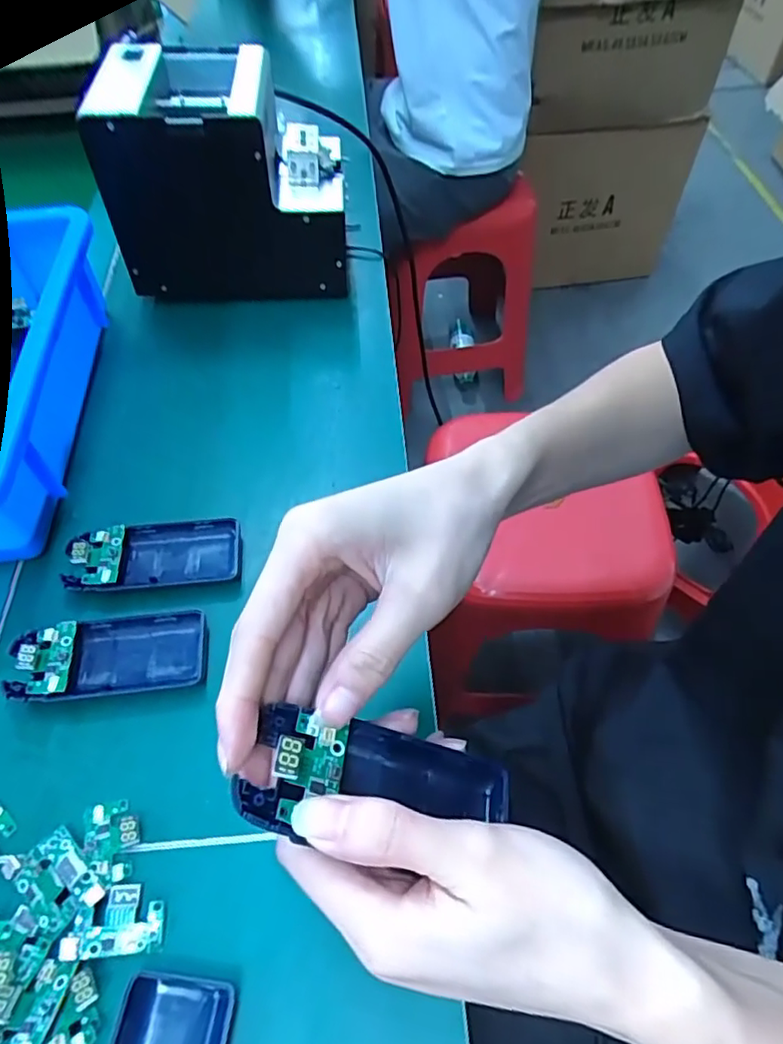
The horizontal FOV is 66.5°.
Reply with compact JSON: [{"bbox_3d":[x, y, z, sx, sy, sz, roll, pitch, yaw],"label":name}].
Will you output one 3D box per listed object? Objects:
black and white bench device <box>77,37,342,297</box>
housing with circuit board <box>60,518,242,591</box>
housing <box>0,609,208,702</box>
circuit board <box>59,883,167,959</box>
[{"bbox_3d":[-0.127,-0.273,0.496,0.172,0.152,0.121,-2,56,0],"label":"black and white bench device"},{"bbox_3d":[-0.145,0.020,0.368,0.099,0.022,0.045,-7,56,-3],"label":"housing with circuit board"},{"bbox_3d":[-0.155,0.074,0.331,0.102,0.021,0.045,-7,56,-3],"label":"housing"},{"bbox_3d":[-0.122,0.176,0.265,0.039,0.009,0.026,-3,56,-1],"label":"circuit board"}]

